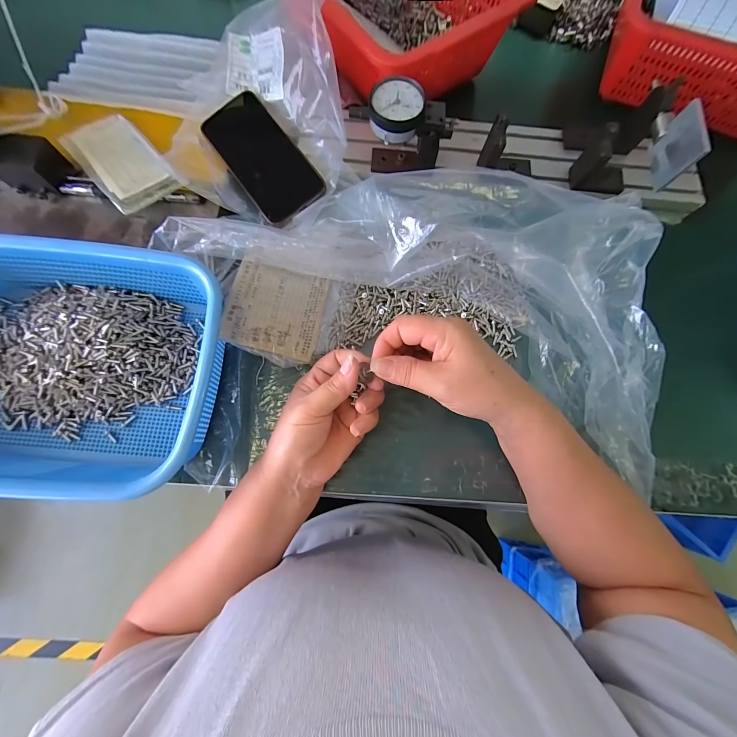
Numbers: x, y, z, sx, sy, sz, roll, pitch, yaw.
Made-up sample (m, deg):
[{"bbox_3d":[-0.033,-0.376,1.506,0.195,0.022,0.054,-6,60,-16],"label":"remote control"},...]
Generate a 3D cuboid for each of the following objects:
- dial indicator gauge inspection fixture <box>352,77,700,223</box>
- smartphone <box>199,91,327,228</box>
[{"bbox_3d":[0.190,-0.261,0.354,0.422,0.095,0.124,7,78,-1],"label":"dial indicator gauge inspection fixture"},{"bbox_3d":[-0.122,-0.239,0.356,0.074,0.013,0.162,-36,82,-9],"label":"smartphone"}]

